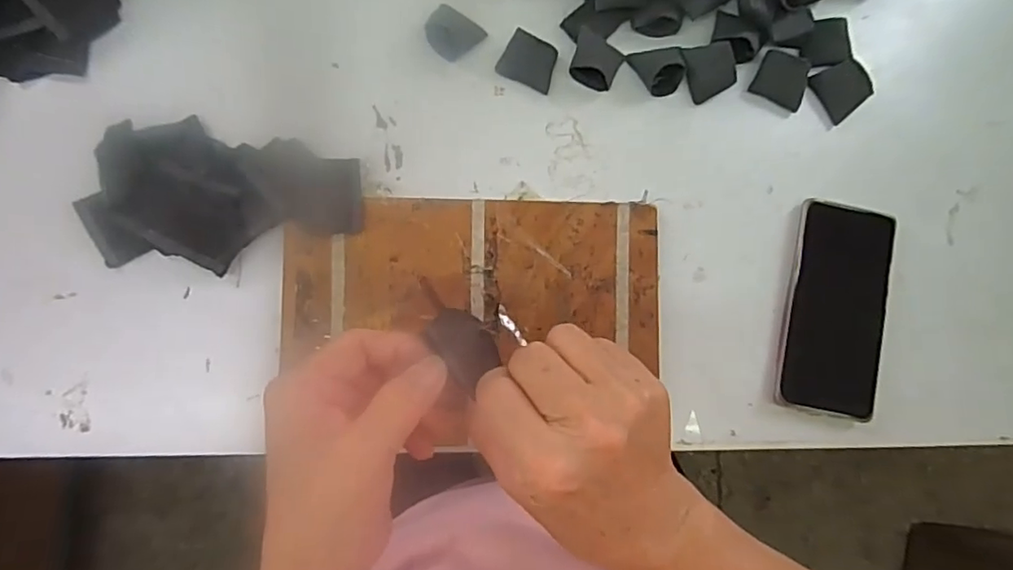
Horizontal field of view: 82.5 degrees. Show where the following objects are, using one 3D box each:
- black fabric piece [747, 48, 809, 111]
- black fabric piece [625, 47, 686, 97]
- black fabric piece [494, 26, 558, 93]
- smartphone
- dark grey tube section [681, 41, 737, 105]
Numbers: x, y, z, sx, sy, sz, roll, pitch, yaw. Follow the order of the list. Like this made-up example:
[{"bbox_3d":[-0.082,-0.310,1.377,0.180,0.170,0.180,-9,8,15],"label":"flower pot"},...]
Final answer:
[{"bbox_3d":[0.218,-0.163,0.456,0.040,0.004,0.037,26,105,4],"label":"black fabric piece"},{"bbox_3d":[0.119,-0.167,0.442,0.040,0.021,0.036,-11,86,-5],"label":"black fabric piece"},{"bbox_3d":[0.018,-0.172,0.441,0.042,0.015,0.032,24,84,-2],"label":"black fabric piece"},{"bbox_3d":[0.254,0.019,0.446,0.077,0.016,0.158,12,85,-3],"label":"smartphone"},{"bbox_3d":[0.158,-0.168,0.449,0.033,0.022,0.042,-13,86,-5],"label":"dark grey tube section"}]

